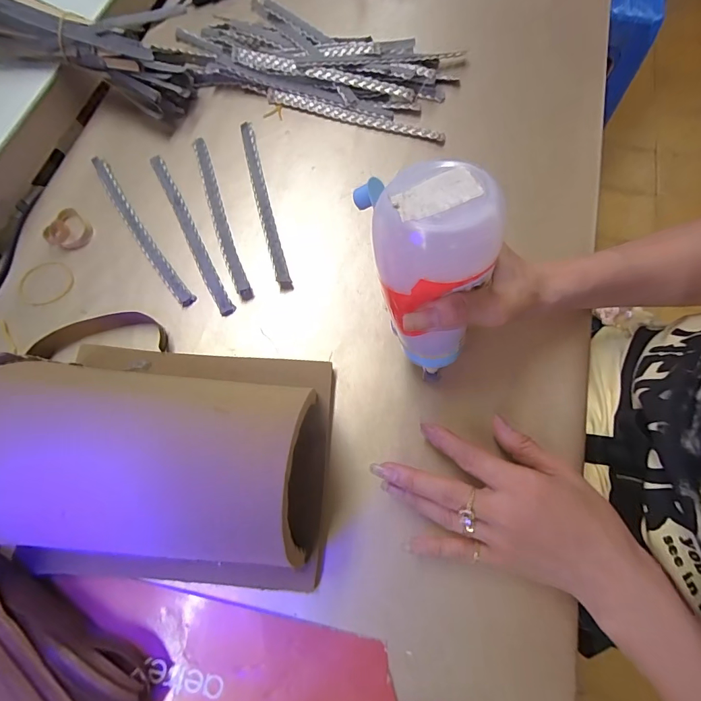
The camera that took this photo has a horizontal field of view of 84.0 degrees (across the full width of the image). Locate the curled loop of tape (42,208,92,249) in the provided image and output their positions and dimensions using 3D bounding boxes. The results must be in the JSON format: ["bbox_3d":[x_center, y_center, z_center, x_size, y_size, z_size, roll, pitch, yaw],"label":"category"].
[{"bbox_3d":[-0.263,-0.112,0.363,0.036,0.013,0.038,0,71,0],"label":"curled loop of tape"}]

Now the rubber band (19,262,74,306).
[{"bbox_3d":[-0.274,-0.061,0.349,0.044,0.004,0.046,0,71,0],"label":"rubber band"}]

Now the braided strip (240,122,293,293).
[{"bbox_3d":[-0.083,-0.144,0.372,0.014,0.009,0.191,-15,72,-5],"label":"braided strip"}]

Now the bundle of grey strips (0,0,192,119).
[{"bbox_3d":[-0.277,-0.299,0.374,0.233,0.072,0.082,12,71,-10],"label":"bundle of grey strips"}]

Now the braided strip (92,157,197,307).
[{"bbox_3d":[-0.198,-0.114,0.364,0.016,0.006,0.190,-34,74,-11],"label":"braided strip"}]

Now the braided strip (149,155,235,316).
[{"bbox_3d":[-0.151,-0.113,0.362,0.014,0.007,0.191,-27,73,-9],"label":"braided strip"}]

